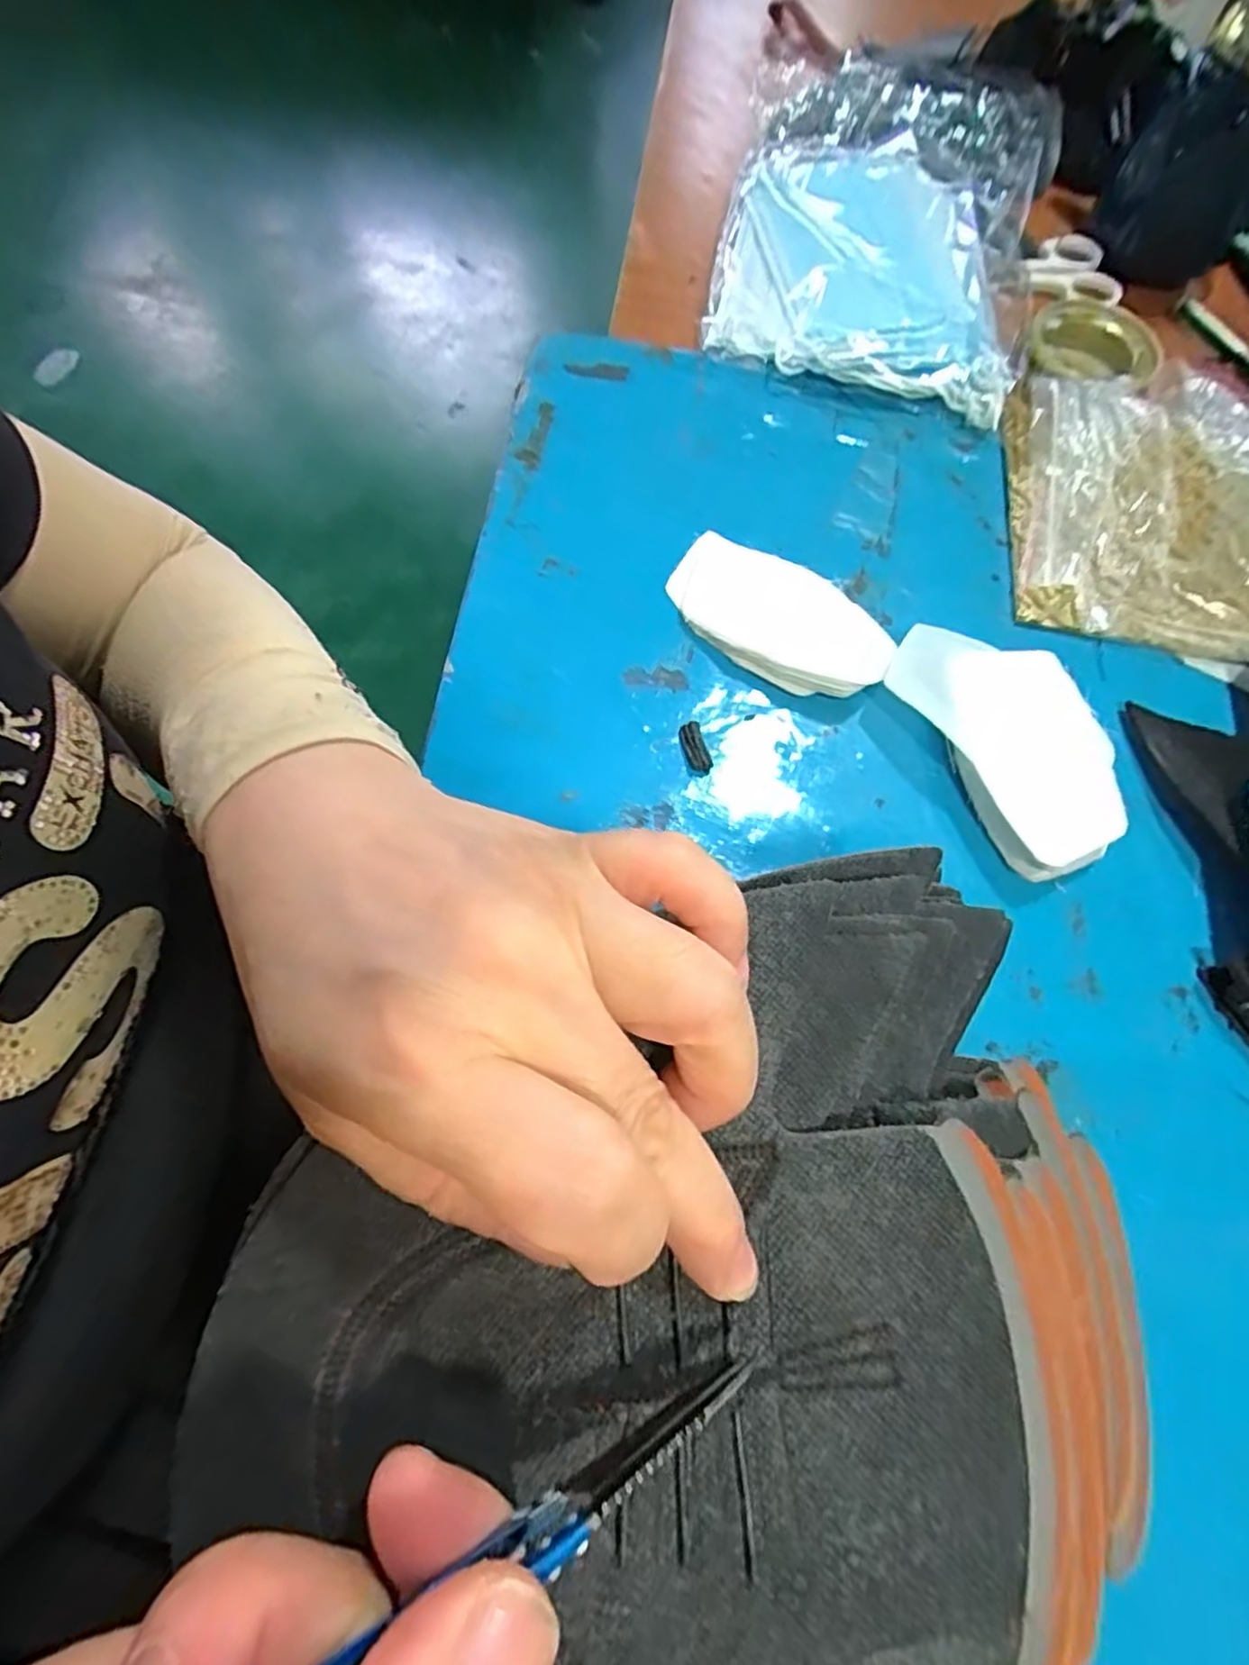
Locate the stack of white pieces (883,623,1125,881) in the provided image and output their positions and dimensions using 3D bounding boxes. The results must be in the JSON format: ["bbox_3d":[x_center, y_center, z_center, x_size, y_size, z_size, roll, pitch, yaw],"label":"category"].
[{"bbox_3d":[0.158,-0.039,0.289,0.058,0.028,0.114,-28,73,-13],"label":"stack of white pieces"}]

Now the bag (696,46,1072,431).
[{"bbox_3d":[0.160,-0.377,0.406,0.180,0.032,0.309,16,69,3],"label":"bag"}]

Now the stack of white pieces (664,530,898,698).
[{"bbox_3d":[0.067,-0.096,0.310,0.102,0.015,0.056,31,71,9],"label":"stack of white pieces"}]

